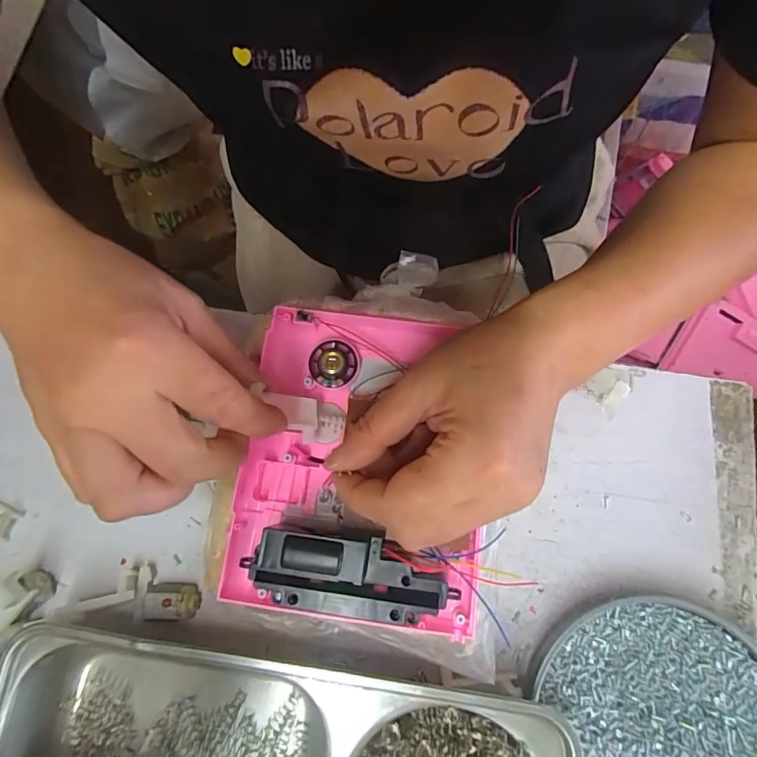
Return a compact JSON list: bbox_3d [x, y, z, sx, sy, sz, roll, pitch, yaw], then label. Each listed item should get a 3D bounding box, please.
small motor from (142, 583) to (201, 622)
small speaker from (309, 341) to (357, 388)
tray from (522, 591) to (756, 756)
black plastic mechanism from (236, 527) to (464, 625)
[{"bbox_3d":[-0.120,0.129,0.261,0.029,0.012,0.019,1,74,2],"label":"small motor"},{"bbox_3d":[-0.027,-0.010,0.263,0.027,0.012,0.029,0,74,1],"label":"small speaker"},{"bbox_3d":[0.151,0.185,0.234,0.122,0.020,0.130,0,74,1],"label":"tray"},{"bbox_3d":[-0.014,0.097,0.220,0.096,0.030,0.039,4,74,3],"label":"black plastic mechanism"}]

